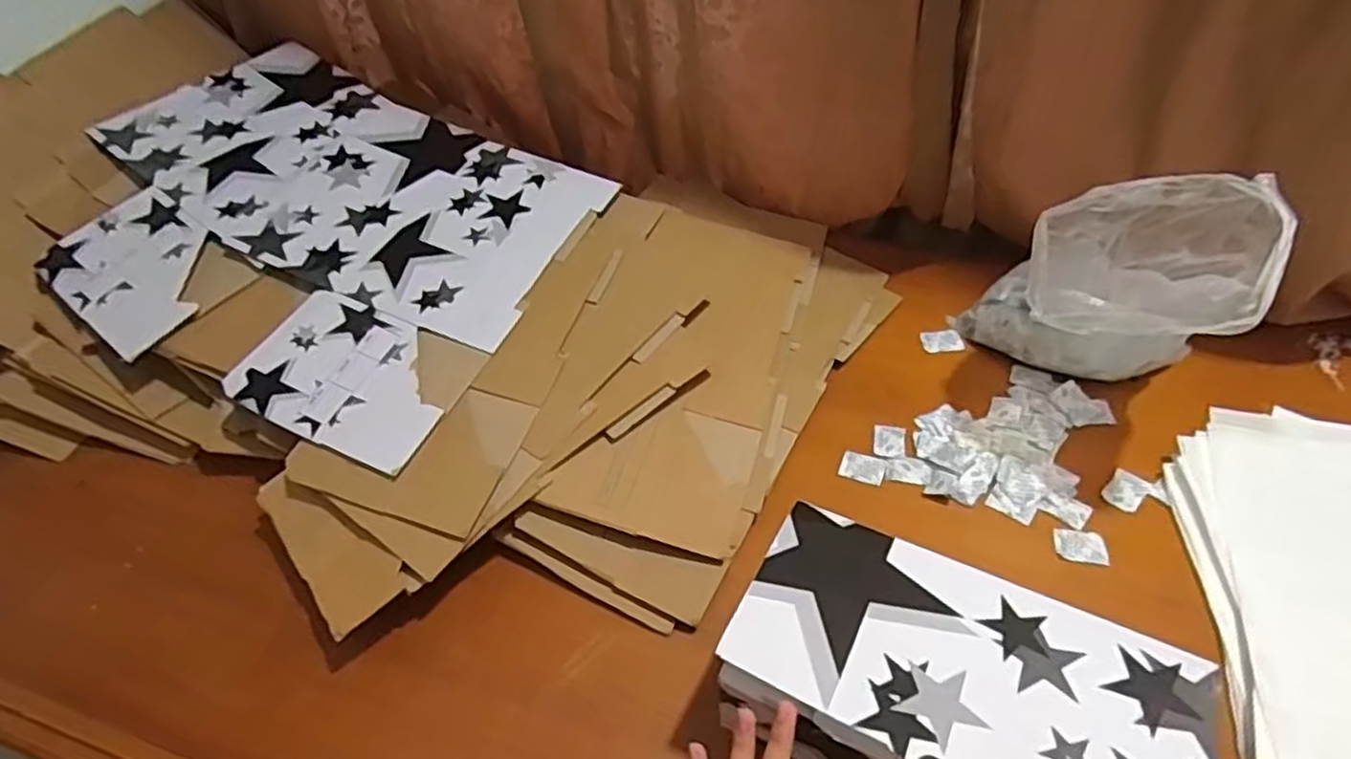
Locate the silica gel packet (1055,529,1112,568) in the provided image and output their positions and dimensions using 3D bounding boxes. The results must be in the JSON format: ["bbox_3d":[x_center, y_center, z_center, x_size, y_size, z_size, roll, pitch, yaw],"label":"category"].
[{"bbox_3d":[0.341,0.141,0.613,0.040,0.005,0.029,9,51,12],"label":"silica gel packet"}]

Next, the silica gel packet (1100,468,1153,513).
[{"bbox_3d":[0.400,0.099,0.645,0.042,0.005,0.029,-38,57,-25],"label":"silica gel packet"}]

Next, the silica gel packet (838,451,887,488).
[{"bbox_3d":[0.175,0.082,0.681,0.040,0.008,0.027,16,52,17],"label":"silica gel packet"}]

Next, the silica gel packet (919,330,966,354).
[{"bbox_3d":[0.285,-0.041,0.777,0.042,0.004,0.030,-3,49,1],"label":"silica gel packet"}]

